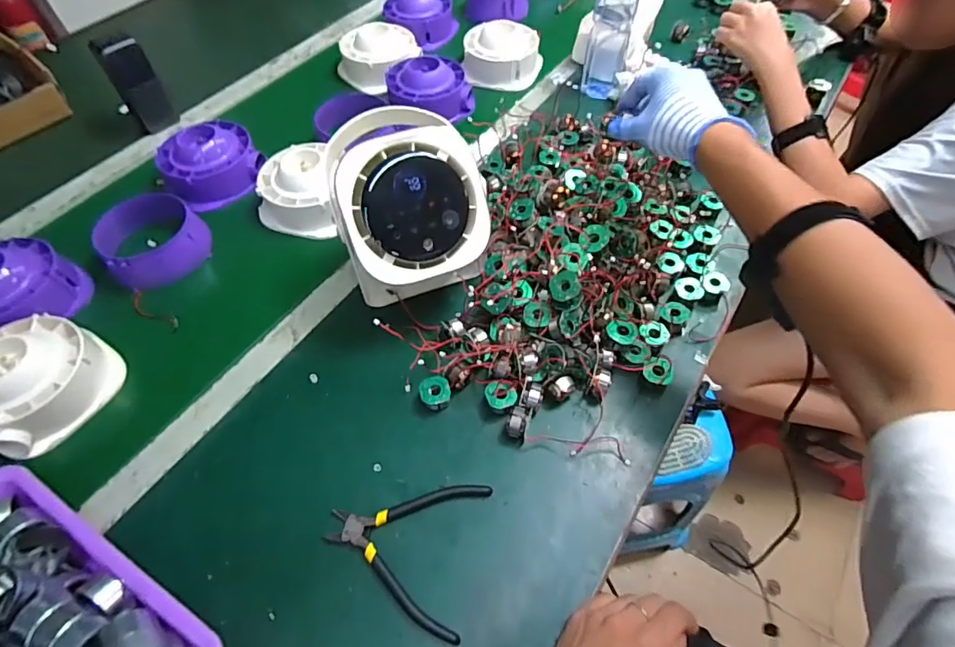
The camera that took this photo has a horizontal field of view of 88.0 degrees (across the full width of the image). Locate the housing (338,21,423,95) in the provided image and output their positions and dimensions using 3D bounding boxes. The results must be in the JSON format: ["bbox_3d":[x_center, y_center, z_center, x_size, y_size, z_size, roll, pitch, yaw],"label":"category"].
[{"bbox_3d":[-0.173,-0.472,0.873,0.117,0.080,0.108,-38,64,-22],"label":"housing"}]

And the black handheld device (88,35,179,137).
[{"bbox_3d":[-0.512,-0.361,0.746,0.057,0.135,0.034,-32,62,-19],"label":"black handheld device"}]

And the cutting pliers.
[{"bbox_3d":[-0.067,0.194,0.443,0.135,0.008,0.126,12,57,8],"label":"cutting pliers"}]

